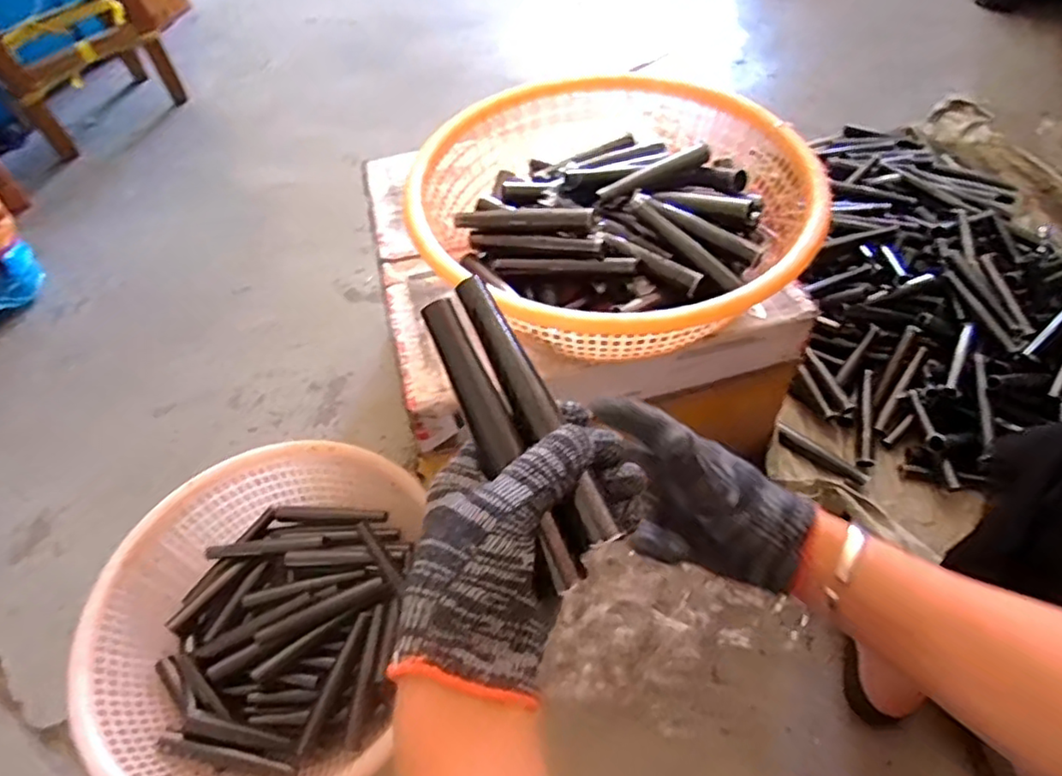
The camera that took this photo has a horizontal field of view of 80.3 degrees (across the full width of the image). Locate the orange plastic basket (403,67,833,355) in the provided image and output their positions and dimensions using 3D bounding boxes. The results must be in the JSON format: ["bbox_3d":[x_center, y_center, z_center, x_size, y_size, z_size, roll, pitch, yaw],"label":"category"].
[{"bbox_3d":[0.082,-0.187,0.673,0.399,0.115,0.384,8,55,9],"label":"orange plastic basket"}]

